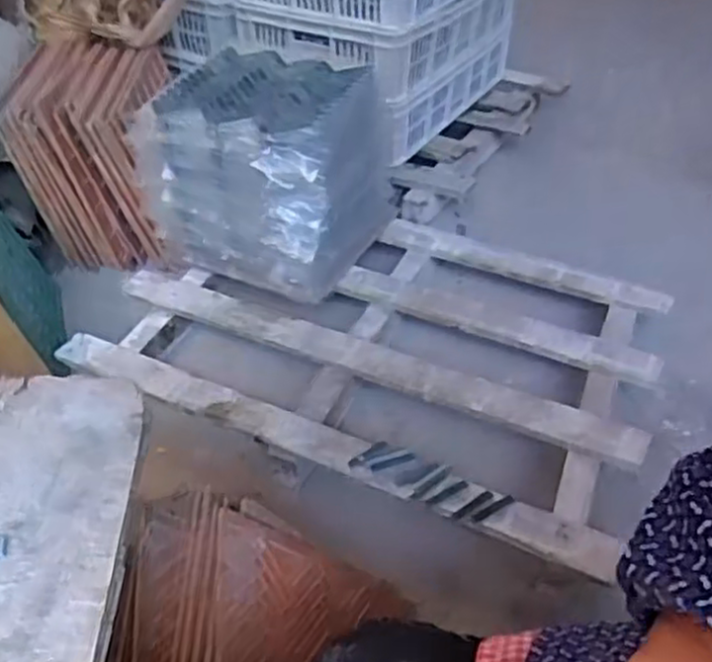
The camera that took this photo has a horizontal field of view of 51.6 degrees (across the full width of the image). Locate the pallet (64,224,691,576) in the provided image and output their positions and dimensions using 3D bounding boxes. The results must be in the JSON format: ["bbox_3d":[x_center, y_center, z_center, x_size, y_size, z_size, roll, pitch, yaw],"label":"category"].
[{"bbox_3d":[0.047,-0.012,1.296,0.916,0.073,0.691,16,45,20],"label":"pallet"}]

